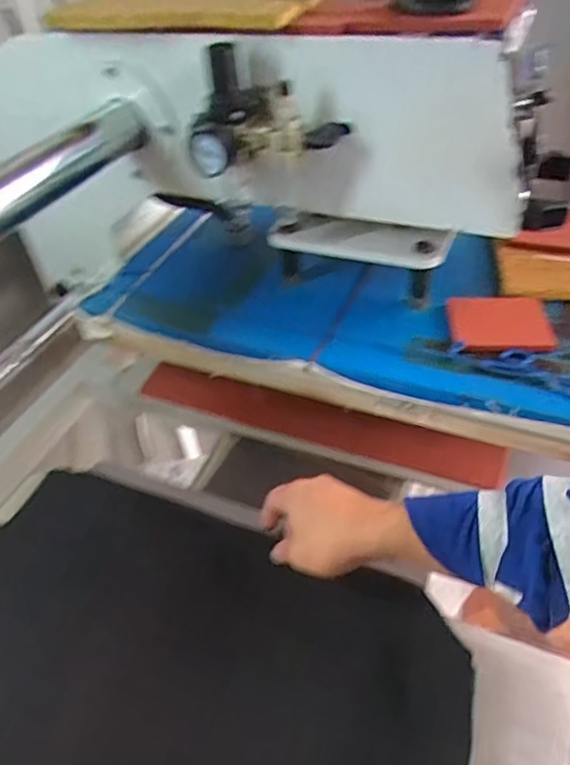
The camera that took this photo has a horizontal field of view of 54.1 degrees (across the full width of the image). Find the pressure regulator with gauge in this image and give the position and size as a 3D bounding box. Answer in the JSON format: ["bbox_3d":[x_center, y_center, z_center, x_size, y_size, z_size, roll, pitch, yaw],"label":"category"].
[{"bbox_3d":[-0.017,-0.241,0.490,0.142,0.083,0.069,-5,42,1],"label":"pressure regulator with gauge"}]

